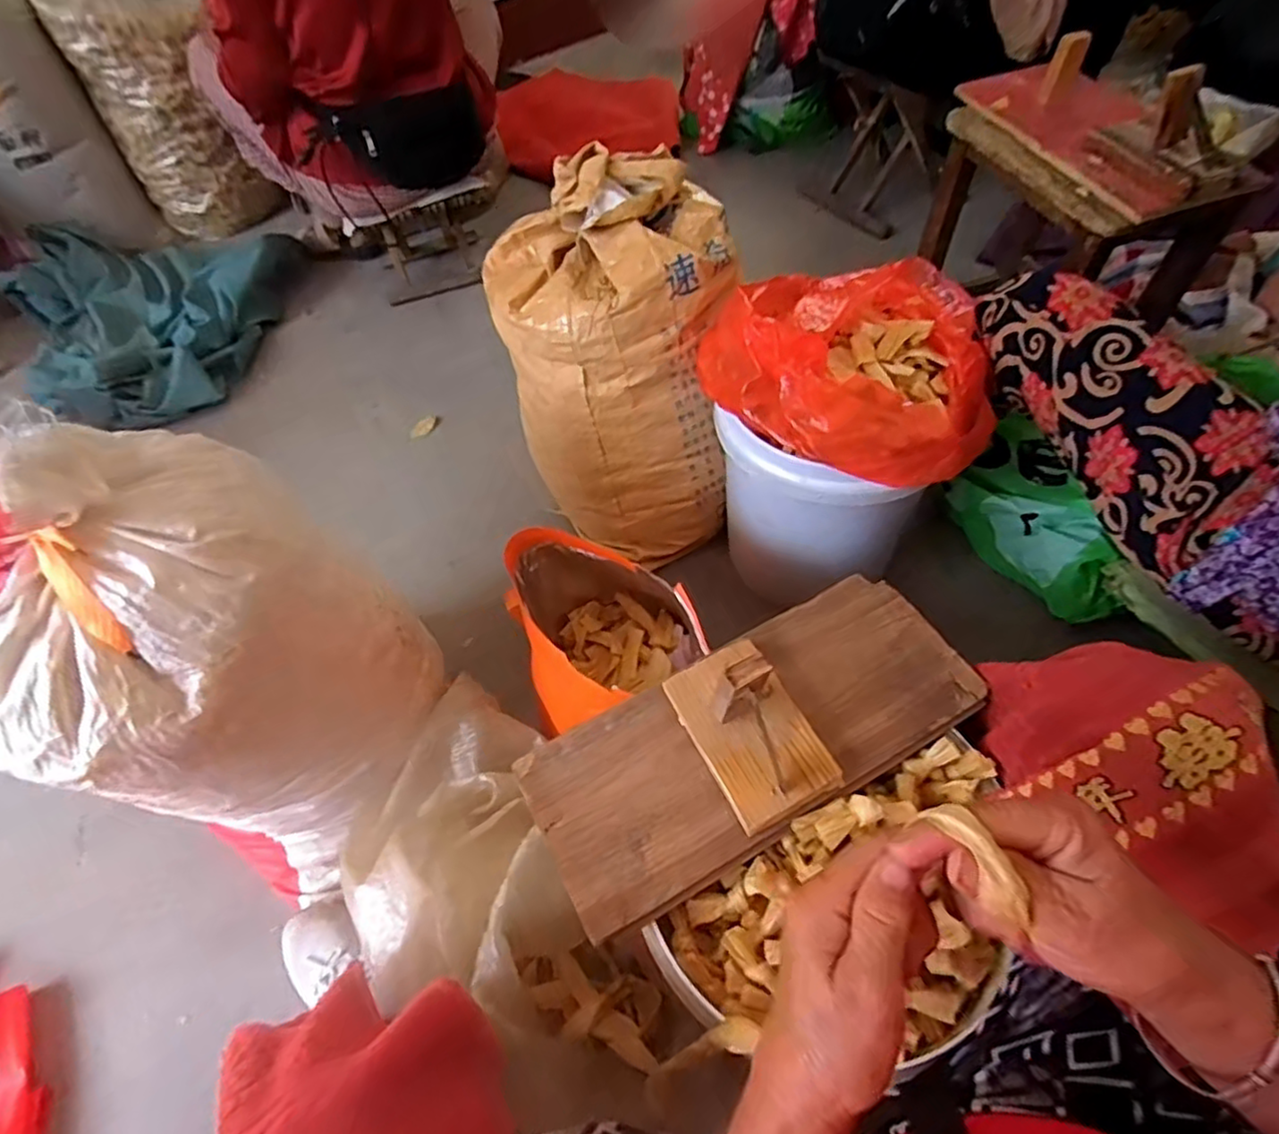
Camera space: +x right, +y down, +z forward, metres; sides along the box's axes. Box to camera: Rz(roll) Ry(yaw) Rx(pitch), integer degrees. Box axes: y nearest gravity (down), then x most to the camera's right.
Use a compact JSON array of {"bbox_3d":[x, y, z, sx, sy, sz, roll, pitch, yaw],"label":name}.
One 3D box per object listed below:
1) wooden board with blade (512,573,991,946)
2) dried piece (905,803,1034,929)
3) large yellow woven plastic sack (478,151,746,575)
[{"bbox_3d":[0.096,0.111,0.525,0.387,0.126,0.159,-27,57,-13],"label":"wooden board with blade"},{"bbox_3d":[0.143,0.124,0.279,0.018,0.015,0.053,-26,61,-12],"label":"dried piece"},{"bbox_3d":[-0.026,-0.267,0.947,0.317,0.466,0.322,-7,55,0],"label":"large yellow woven plastic sack"}]

